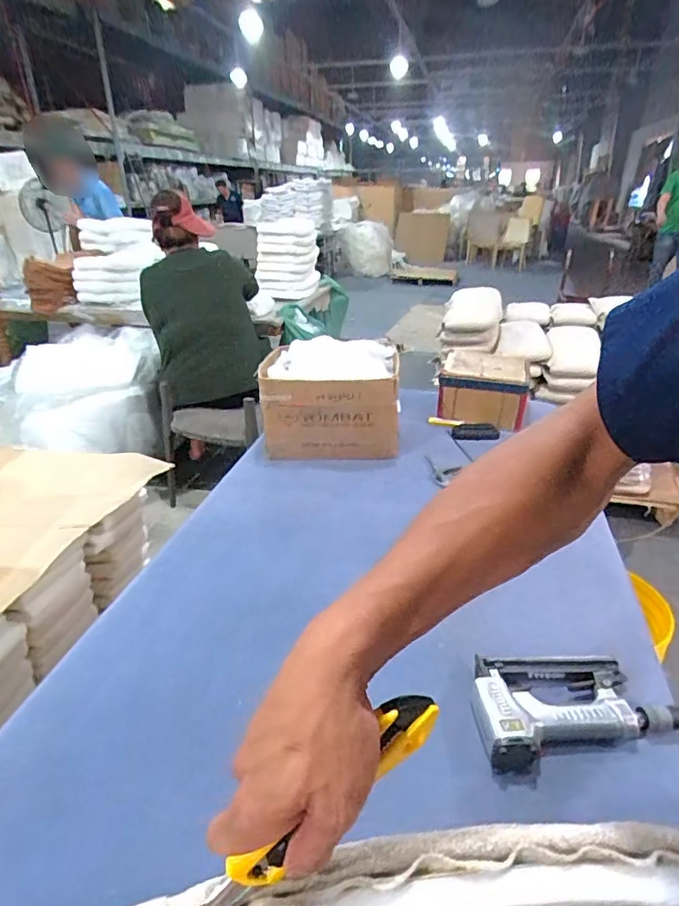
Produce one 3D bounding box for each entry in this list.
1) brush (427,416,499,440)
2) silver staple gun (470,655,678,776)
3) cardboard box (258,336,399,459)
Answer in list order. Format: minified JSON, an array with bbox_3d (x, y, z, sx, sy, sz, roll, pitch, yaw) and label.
[{"bbox_3d":[0.300,-0.052,1.221,0.162,0.032,0.088,7,22,7],"label":"brush"},{"bbox_3d":[0.268,0.290,0.593,0.238,0.042,0.114,-6,28,-10],"label":"silver staple gun"},{"bbox_3d":[-0.014,-0.113,1.126,0.304,0.216,0.191,-2,27,-3],"label":"cardboard box"}]

